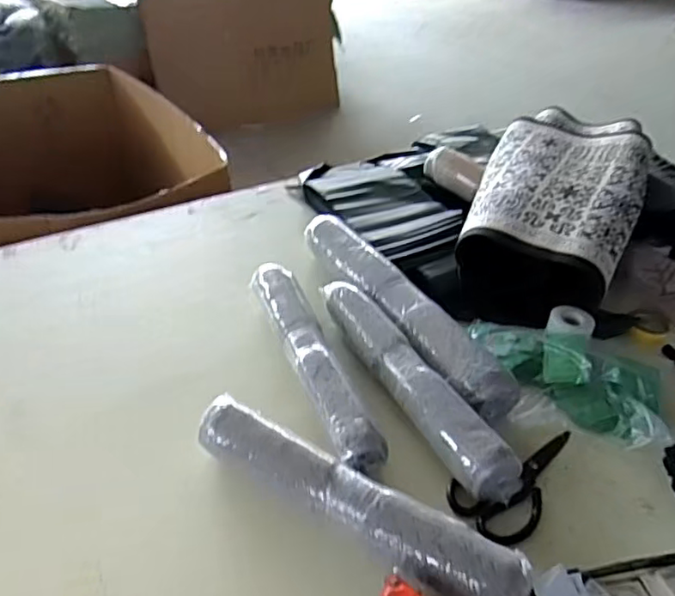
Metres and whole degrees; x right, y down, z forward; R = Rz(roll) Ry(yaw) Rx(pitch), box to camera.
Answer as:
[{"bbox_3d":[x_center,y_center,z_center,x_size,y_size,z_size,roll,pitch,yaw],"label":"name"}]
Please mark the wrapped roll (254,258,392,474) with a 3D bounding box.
[{"bbox_3d":[-0.038,0.083,0.856,0.067,0.063,0.395,-13,40,-19],"label":"wrapped roll"}]

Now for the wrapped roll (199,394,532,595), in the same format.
[{"bbox_3d":[0.012,0.230,0.674,0.398,0.073,0.063,22,41,24],"label":"wrapped roll"}]

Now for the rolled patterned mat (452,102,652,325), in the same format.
[{"bbox_3d":[0.393,-0.173,1.101,0.261,0.189,0.519,17,39,18],"label":"rolled patterned mat"}]

